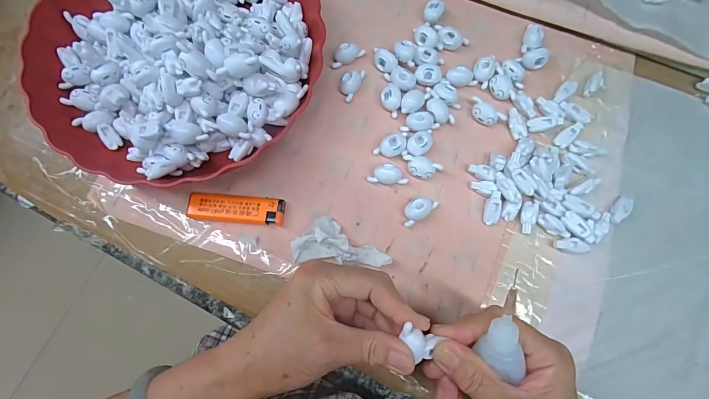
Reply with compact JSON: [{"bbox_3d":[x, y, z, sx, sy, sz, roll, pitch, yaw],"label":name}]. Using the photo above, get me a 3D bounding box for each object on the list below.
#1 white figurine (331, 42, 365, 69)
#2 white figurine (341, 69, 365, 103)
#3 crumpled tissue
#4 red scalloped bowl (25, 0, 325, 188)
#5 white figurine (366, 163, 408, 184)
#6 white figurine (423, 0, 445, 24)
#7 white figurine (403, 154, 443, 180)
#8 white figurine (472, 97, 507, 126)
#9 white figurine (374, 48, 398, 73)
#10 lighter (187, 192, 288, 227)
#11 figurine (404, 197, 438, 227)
[{"bbox_3d":[-0.007,-0.138,0.336,0.033,0.017,0.015,-22,79,-3],"label":"white figurine"},{"bbox_3d":[-0.003,-0.107,0.328,0.016,0.016,0.032,19,79,5],"label":"white figurine"},{"bbox_3d":[-0.012,0.035,0.293,0.079,0.021,0.037,2,78,2],"label":"crumpled tissue"},{"bbox_3d":[-0.153,-0.139,0.312,0.236,0.066,0.242,0,78,1],"label":"red scalloped bowl"},{"bbox_3d":[0.030,-0.021,0.309,0.033,0.013,0.017,8,78,3],"label":"white figurine"},{"bbox_3d":[0.077,-0.181,0.343,0.019,0.013,0.019,9,78,3],"label":"white figurine"},{"bbox_3d":[0.059,-0.027,0.309,0.033,0.014,0.018,15,79,4],"label":"white figurine"},{"bbox_3d":[0.118,-0.076,0.320,0.033,0.015,0.016,33,81,8],"label":"white figurine"},{"bbox_3d":[0.028,-0.131,0.332,0.015,0.015,0.029,-37,80,-6],"label":"white figurine"},{"bbox_3d":[-0.100,0.009,0.305,0.079,0.015,0.022,4,78,2],"label":"lighter"},{"bbox_3d":[0.055,0.008,0.300,0.032,0.017,0.017,-27,79,-4],"label":"figurine"}]

